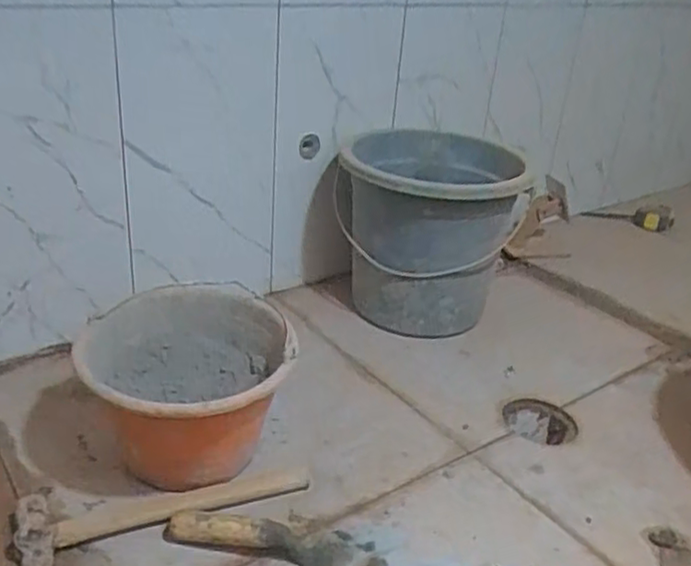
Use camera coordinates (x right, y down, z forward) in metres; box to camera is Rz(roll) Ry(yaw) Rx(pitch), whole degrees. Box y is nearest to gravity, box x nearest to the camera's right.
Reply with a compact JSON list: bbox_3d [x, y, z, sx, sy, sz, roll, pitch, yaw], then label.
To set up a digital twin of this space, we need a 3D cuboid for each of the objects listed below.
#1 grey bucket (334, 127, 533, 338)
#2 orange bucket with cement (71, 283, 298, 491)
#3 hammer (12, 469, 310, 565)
[{"bbox_3d":[0.130,-0.084,1.193,0.277,0.298,0.279,4,27,-2],"label":"grey bucket"},{"bbox_3d":[-0.188,0.130,0.843,0.226,0.159,0.253,-5,28,-18],"label":"orange bucket with cement"},{"bbox_3d":[-0.191,0.244,0.767,0.310,0.032,0.101,-6,29,-20],"label":"hammer"}]

